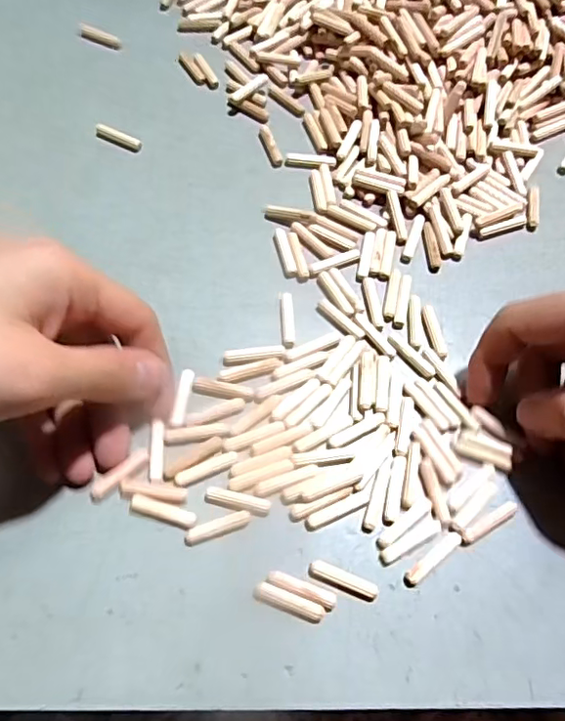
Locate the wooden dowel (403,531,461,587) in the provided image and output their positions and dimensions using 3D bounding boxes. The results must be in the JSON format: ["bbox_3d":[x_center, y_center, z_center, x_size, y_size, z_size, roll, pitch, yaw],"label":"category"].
[{"bbox_3d":[0.064,0.085,0.239,0.031,0.004,0.007,-36,72,-17],"label":"wooden dowel"}]

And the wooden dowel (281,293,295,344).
[{"bbox_3d":[0.003,-0.021,0.287,0.007,0.004,0.029,-1,66,-3],"label":"wooden dowel"}]

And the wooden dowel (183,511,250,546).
[{"bbox_3d":[-0.028,0.072,0.243,0.029,0.004,0.007,-19,68,-11],"label":"wooden dowel"}]

